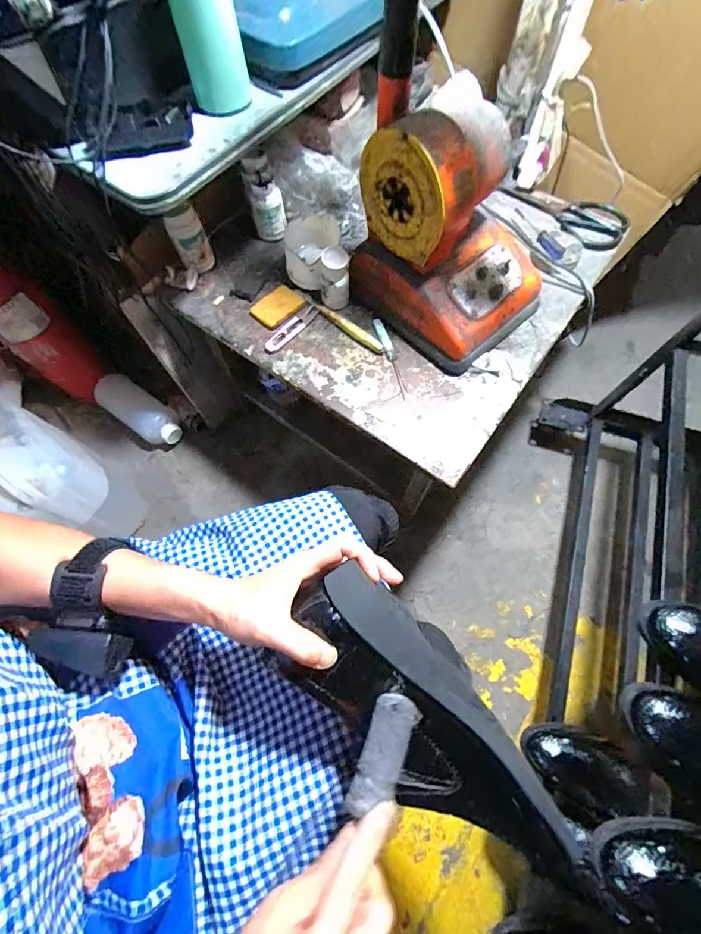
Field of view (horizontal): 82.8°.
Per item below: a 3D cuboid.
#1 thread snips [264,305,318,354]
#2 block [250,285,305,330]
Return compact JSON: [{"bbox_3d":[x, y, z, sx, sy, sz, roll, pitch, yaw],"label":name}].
[{"bbox_3d":[-0.087,-0.204,0.591,0.025,0.009,0.102,39,74,14],"label":"thread snips"},{"bbox_3d":[-0.110,-0.243,0.602,0.071,0.009,0.053,-43,74,-14],"label":"block"}]

